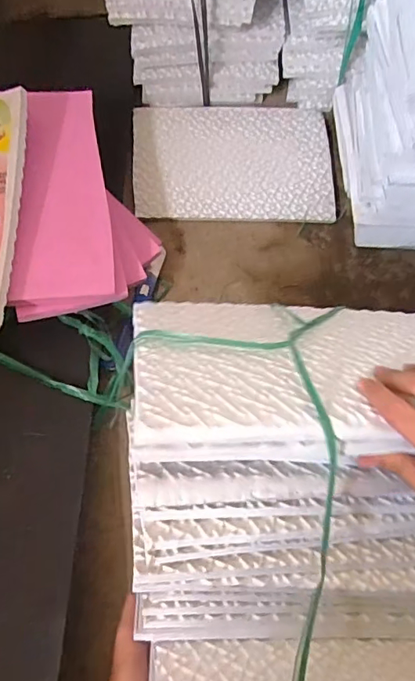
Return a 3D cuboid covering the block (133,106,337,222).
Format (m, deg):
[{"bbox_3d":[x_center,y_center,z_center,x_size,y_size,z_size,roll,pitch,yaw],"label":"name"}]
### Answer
[{"bbox_3d":[0.034,-0.248,0.704,0.266,0.009,0.183,-1,71,-2],"label":"block"}]

